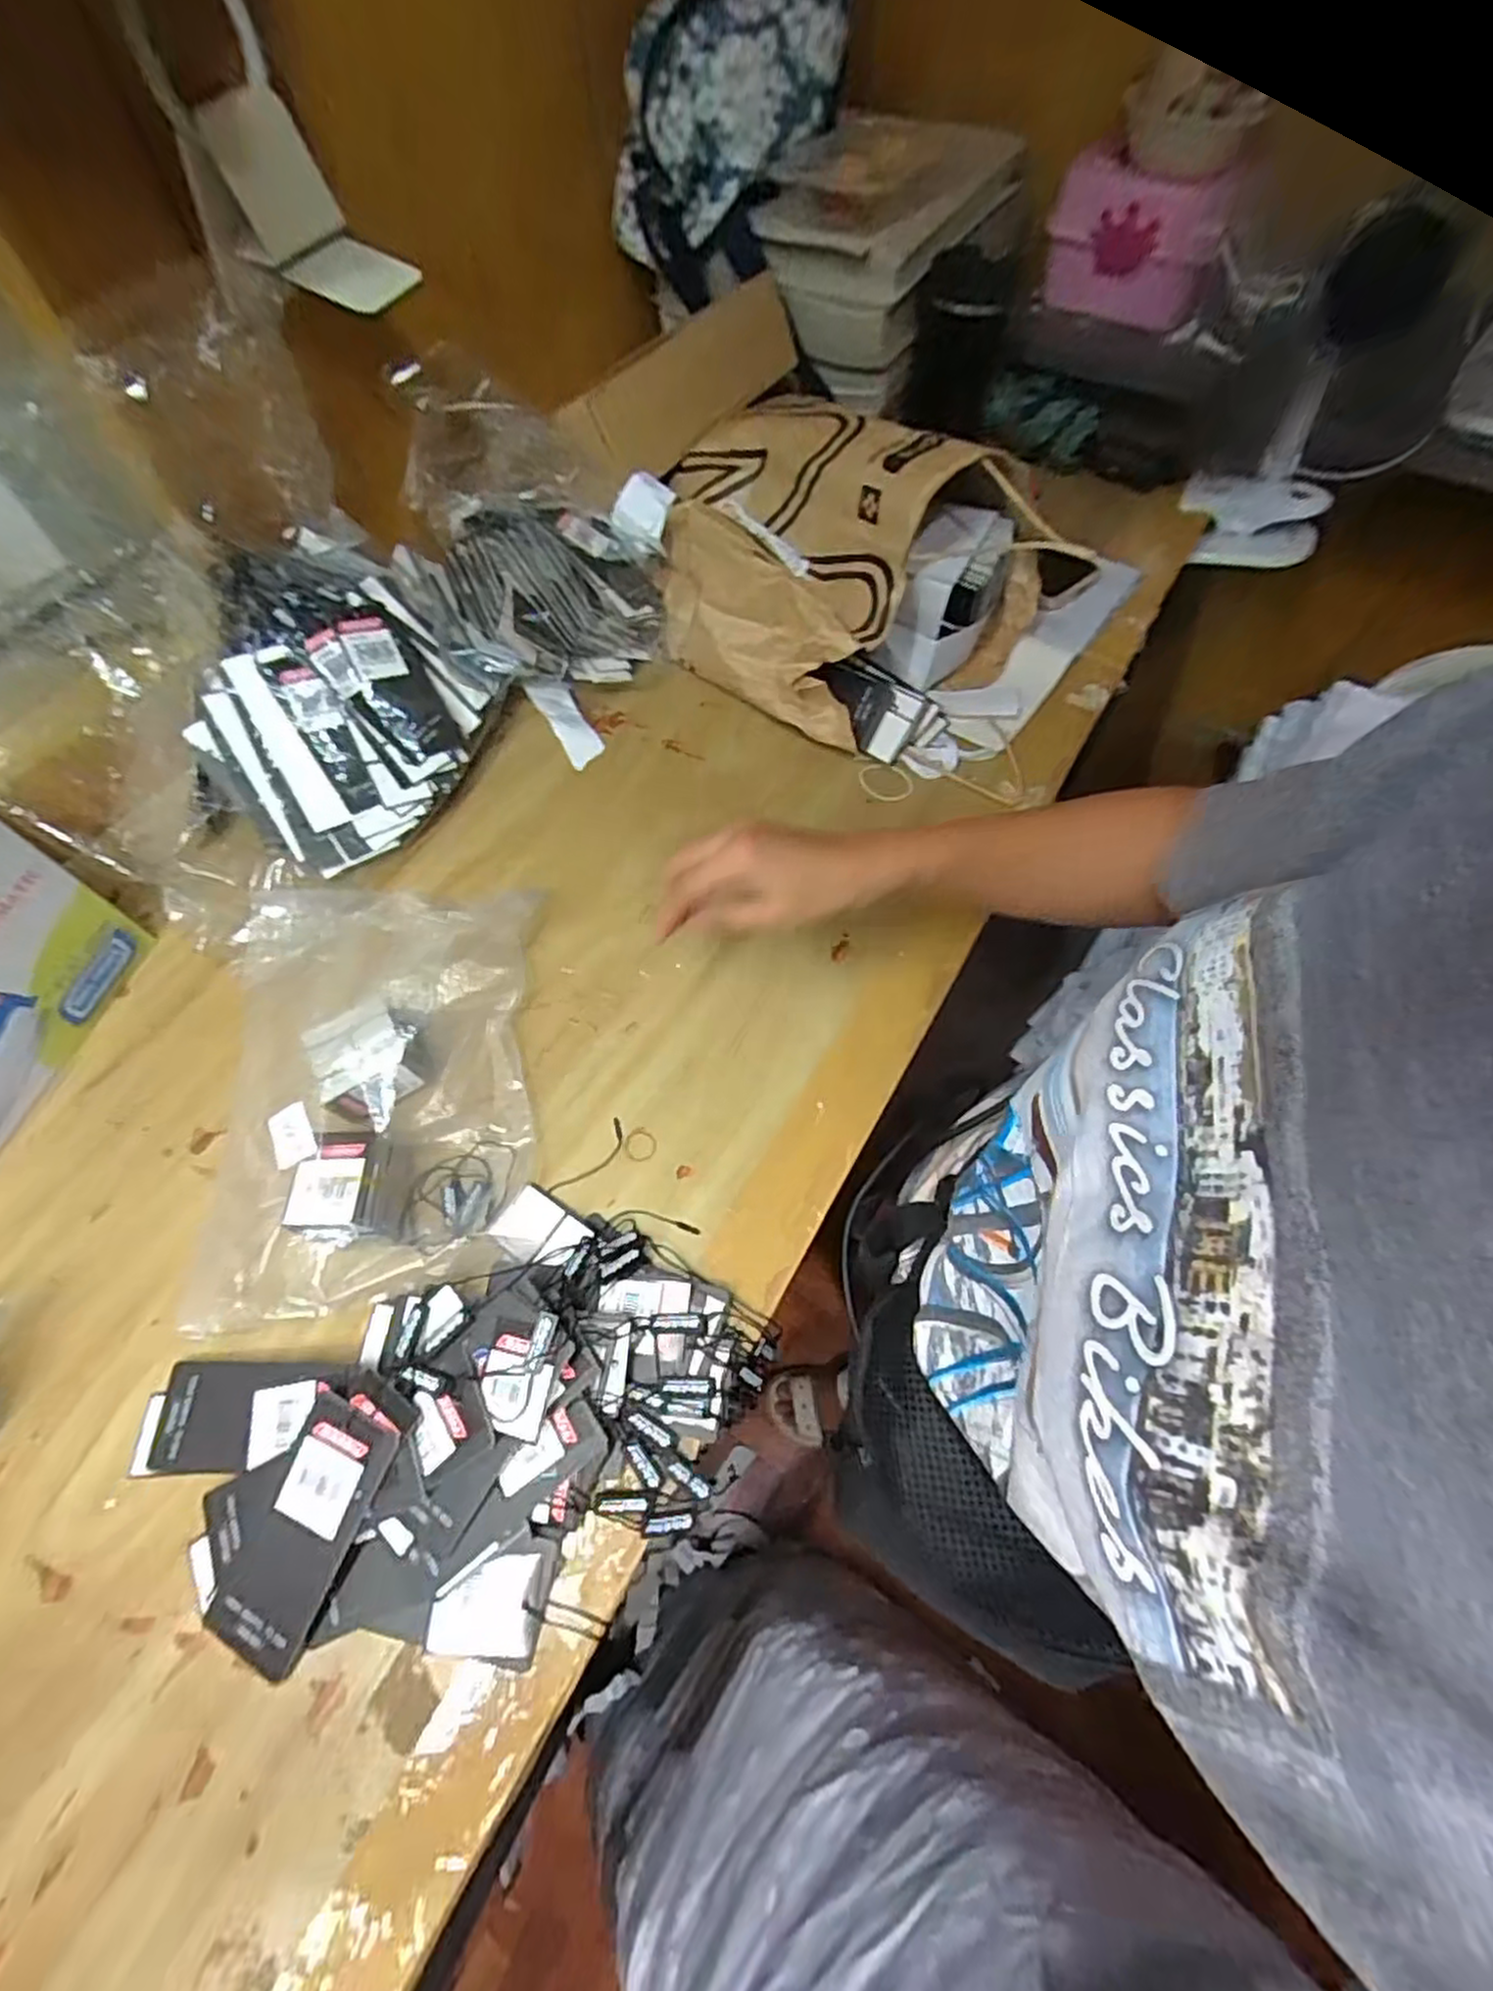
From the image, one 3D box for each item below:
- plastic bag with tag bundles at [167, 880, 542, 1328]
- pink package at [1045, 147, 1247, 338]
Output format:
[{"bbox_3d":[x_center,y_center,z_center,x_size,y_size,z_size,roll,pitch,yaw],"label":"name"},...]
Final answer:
[{"bbox_3d":[-0.232,0.041,0.442,0.187,0.060,0.274,-8,62,-3],"label":"plastic bag with tag bundles"},{"bbox_3d":[0.396,-0.774,0.757,0.171,0.105,0.063,29,66,15],"label":"pink package"}]

